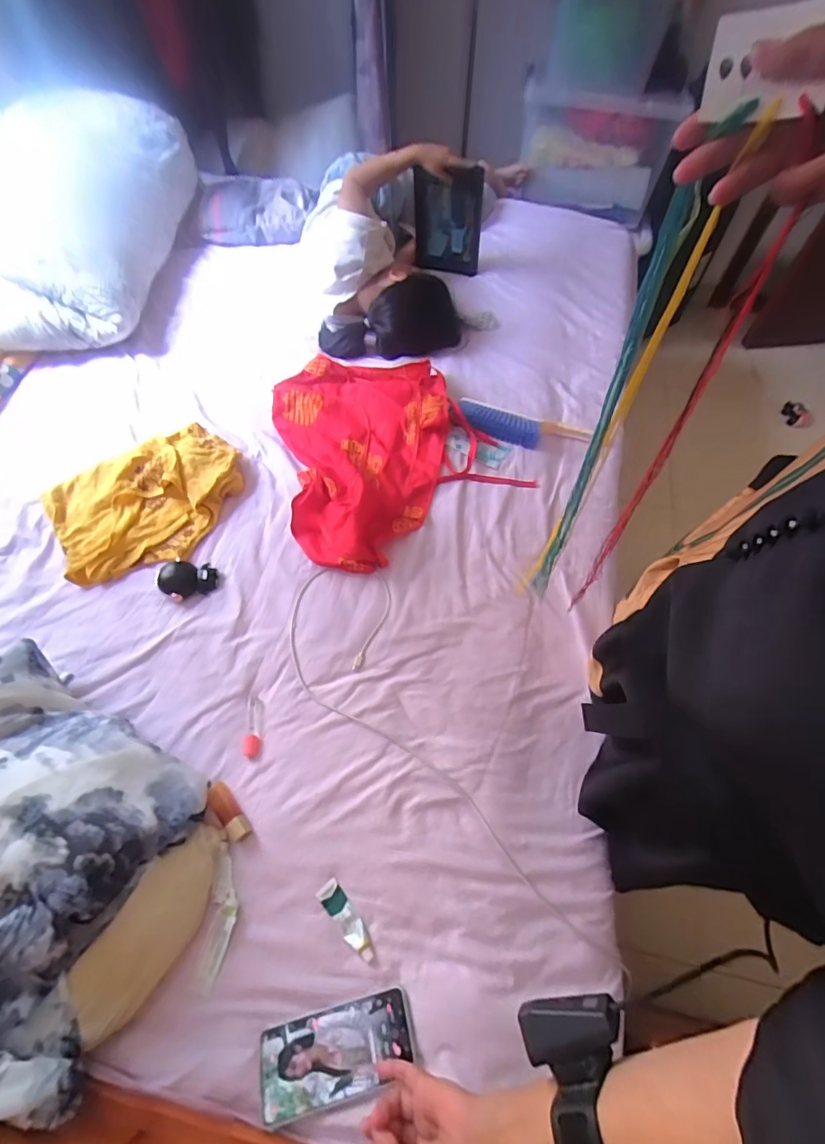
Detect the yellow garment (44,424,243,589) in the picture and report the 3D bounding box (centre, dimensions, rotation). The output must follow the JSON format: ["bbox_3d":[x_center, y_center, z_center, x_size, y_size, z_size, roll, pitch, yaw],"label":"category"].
[{"bbox_3d":[-0.485,-0.142,0.901,0.345,0.045,0.290,-27,64,-16],"label":"yellow garment"}]

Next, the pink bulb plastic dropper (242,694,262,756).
[{"bbox_3d":[-0.236,0.227,0.714,0.023,0.015,0.090,-7,46,-5],"label":"pink bulb plastic dropper"}]

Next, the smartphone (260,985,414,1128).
[{"bbox_3d":[-0.081,0.522,0.525,0.161,0.006,0.077,-11,45,-9],"label":"smartphone"}]

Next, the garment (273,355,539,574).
[{"bbox_3d":[-0.086,-0.259,0.942,0.437,0.075,0.487,-30,65,-17],"label":"garment"}]

